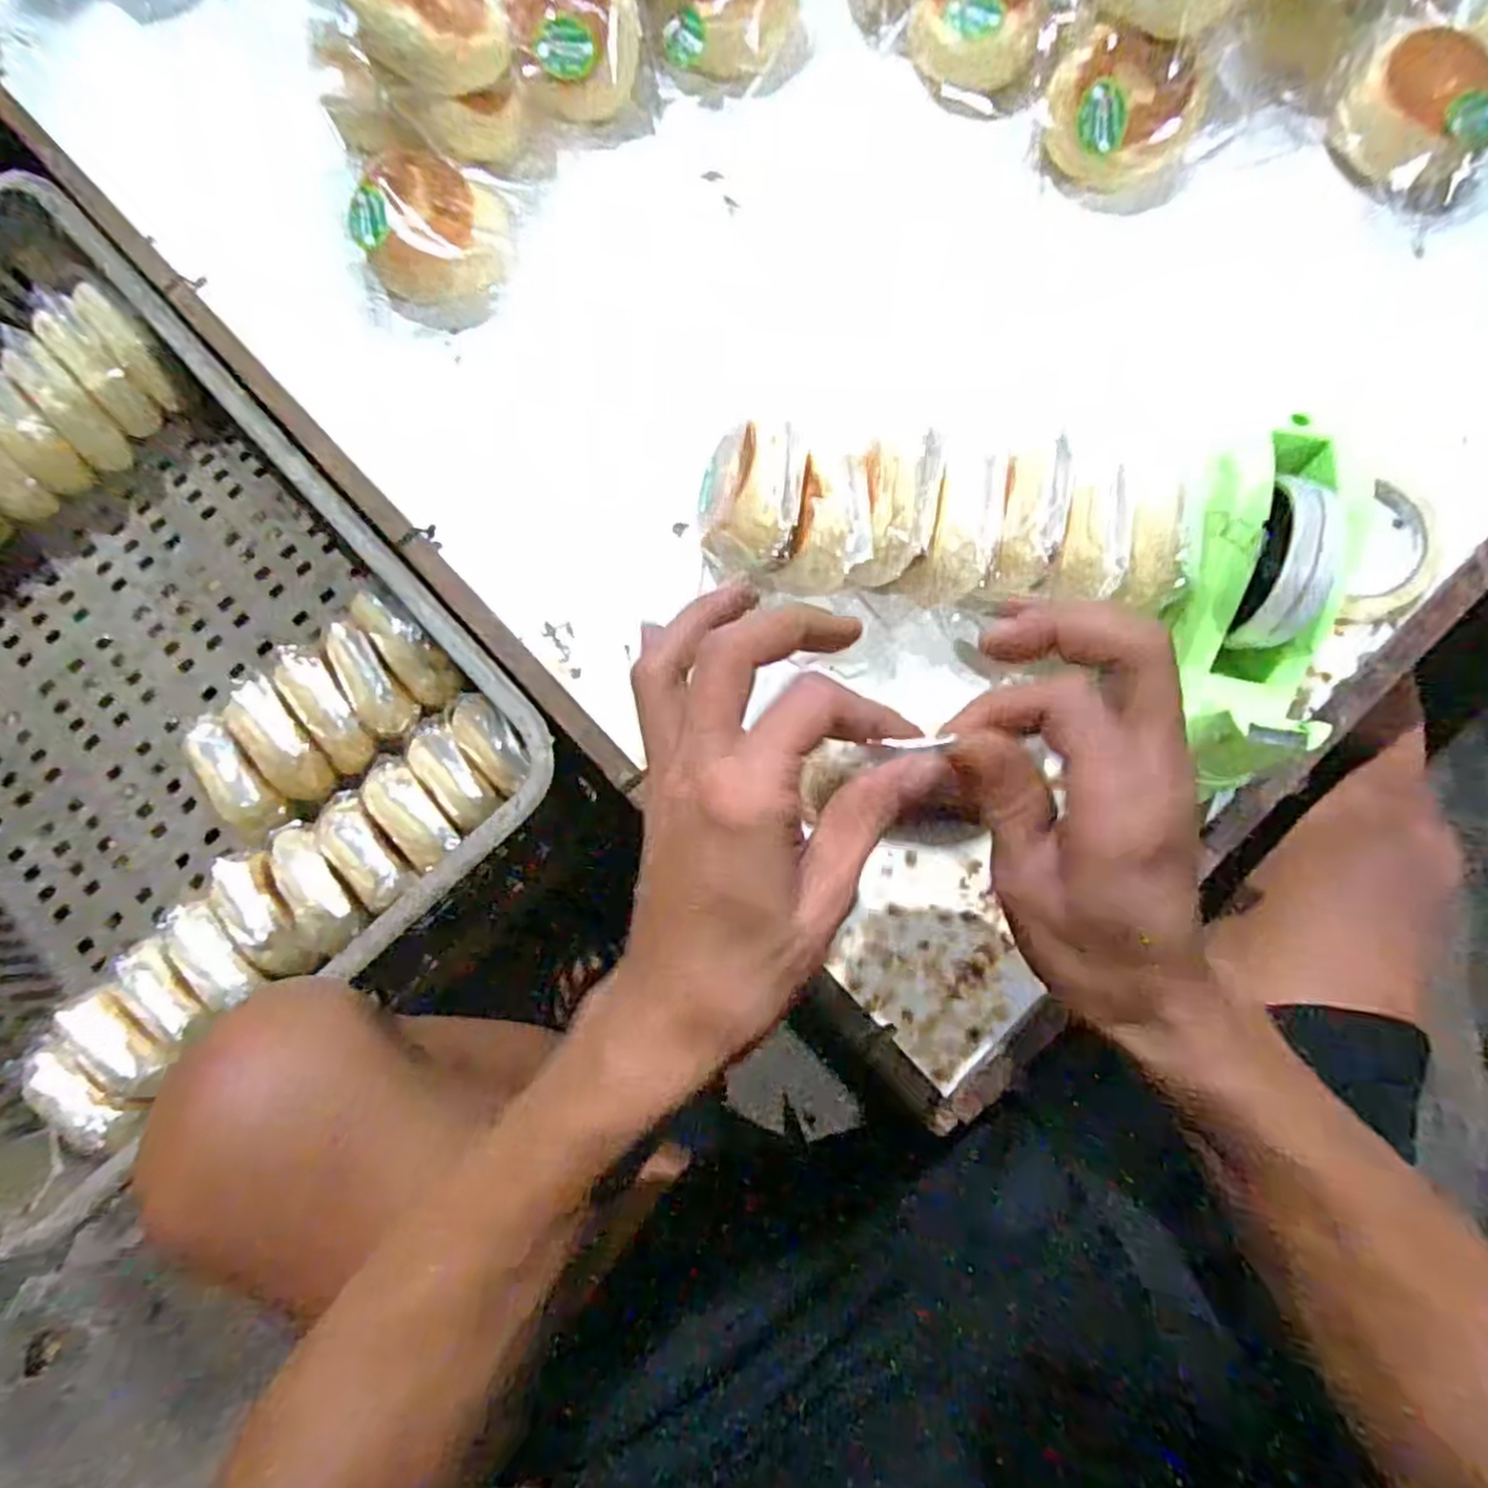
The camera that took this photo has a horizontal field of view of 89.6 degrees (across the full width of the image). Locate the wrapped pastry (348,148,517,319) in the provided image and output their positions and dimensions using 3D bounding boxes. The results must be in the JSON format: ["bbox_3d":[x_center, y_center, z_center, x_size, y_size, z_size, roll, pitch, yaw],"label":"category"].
[{"bbox_3d":[-0.196,-0.323,0.477,0.090,0.046,0.080,11,82,2],"label":"wrapped pastry"}]

